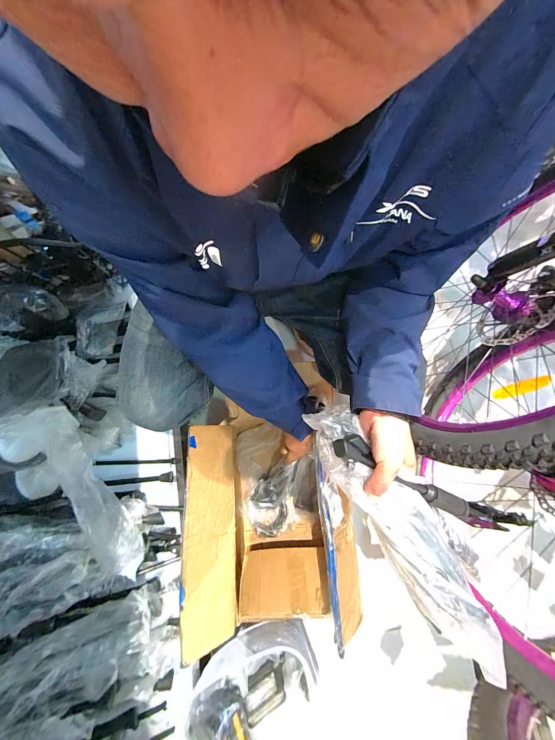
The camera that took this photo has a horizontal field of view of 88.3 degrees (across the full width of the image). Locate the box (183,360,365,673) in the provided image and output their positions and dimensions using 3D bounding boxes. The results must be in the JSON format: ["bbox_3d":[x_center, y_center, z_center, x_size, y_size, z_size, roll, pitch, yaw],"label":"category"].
[{"bbox_3d":[-0.011,0.287,0.630,0.304,0.272,0.413,-3,77,1],"label":"box"}]

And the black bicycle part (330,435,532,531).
[{"bbox_3d":[0.200,0.156,0.386,0.273,0.041,0.038,27,79,-5],"label":"black bicycle part"}]

